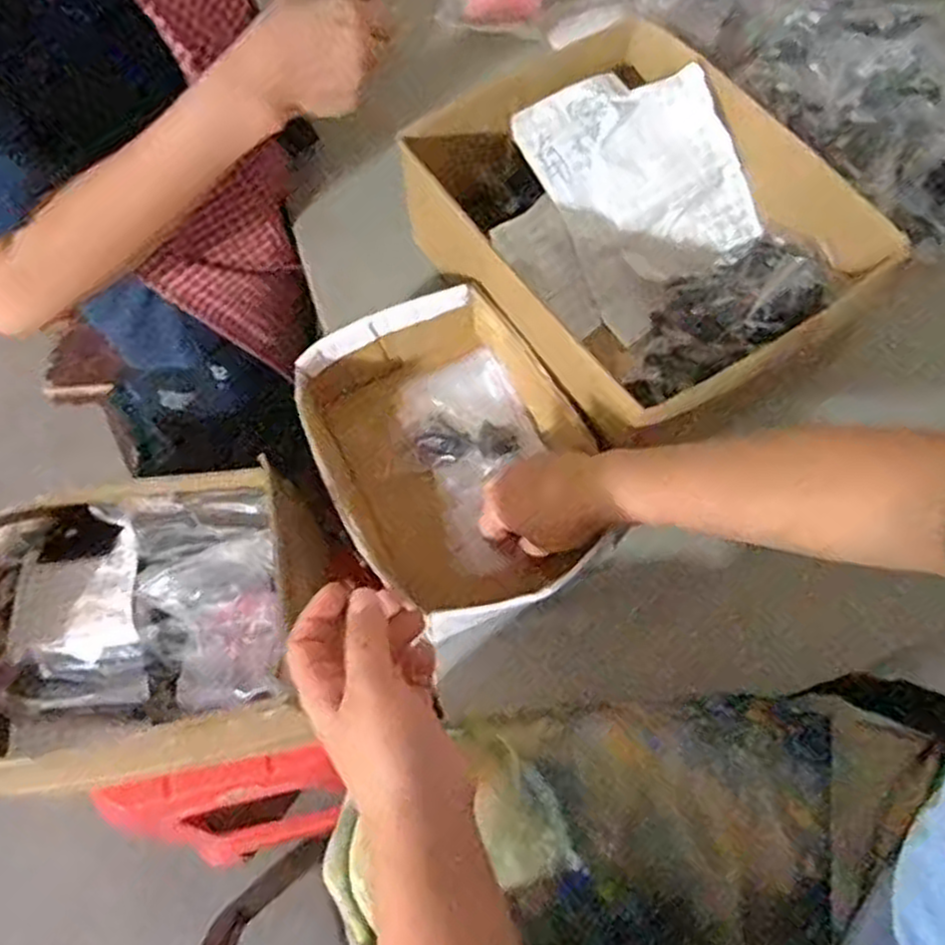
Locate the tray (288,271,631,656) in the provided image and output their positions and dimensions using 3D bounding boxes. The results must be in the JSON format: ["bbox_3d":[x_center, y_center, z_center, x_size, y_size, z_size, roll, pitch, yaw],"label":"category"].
[{"bbox_3d":[-0.018,-0.013,0.628,0.188,0.073,0.250,-32,69,-11],"label":"tray"}]

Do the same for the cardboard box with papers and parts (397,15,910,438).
[{"bbox_3d":[0.126,-0.191,0.650,0.254,0.108,0.319,-34,69,-12],"label":"cardboard box with papers and parts"}]

